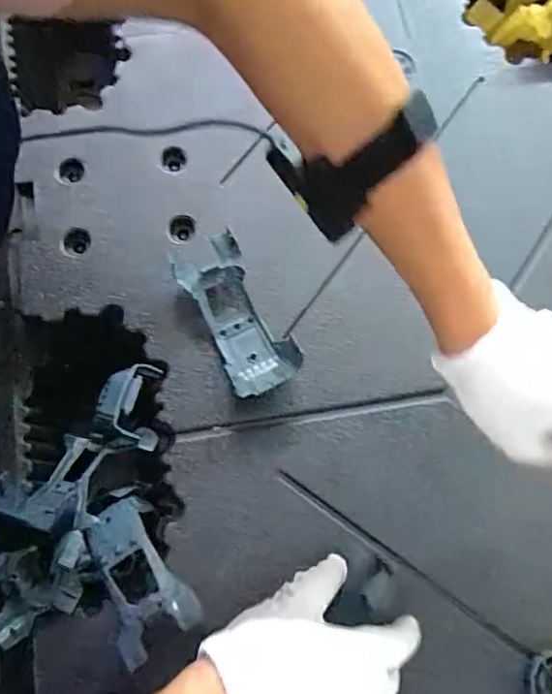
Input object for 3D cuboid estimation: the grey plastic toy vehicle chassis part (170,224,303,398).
[{"bbox_3d":[-0.032,-0.023,0.489,0.056,0.028,0.135,-27,73,-10],"label":"grey plastic toy vehicle chassis part"}]

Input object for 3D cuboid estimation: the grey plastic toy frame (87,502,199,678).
[{"bbox_3d":[-0.101,0.161,0.433,0.056,0.029,0.118,-30,53,-11],"label":"grey plastic toy frame"}]

